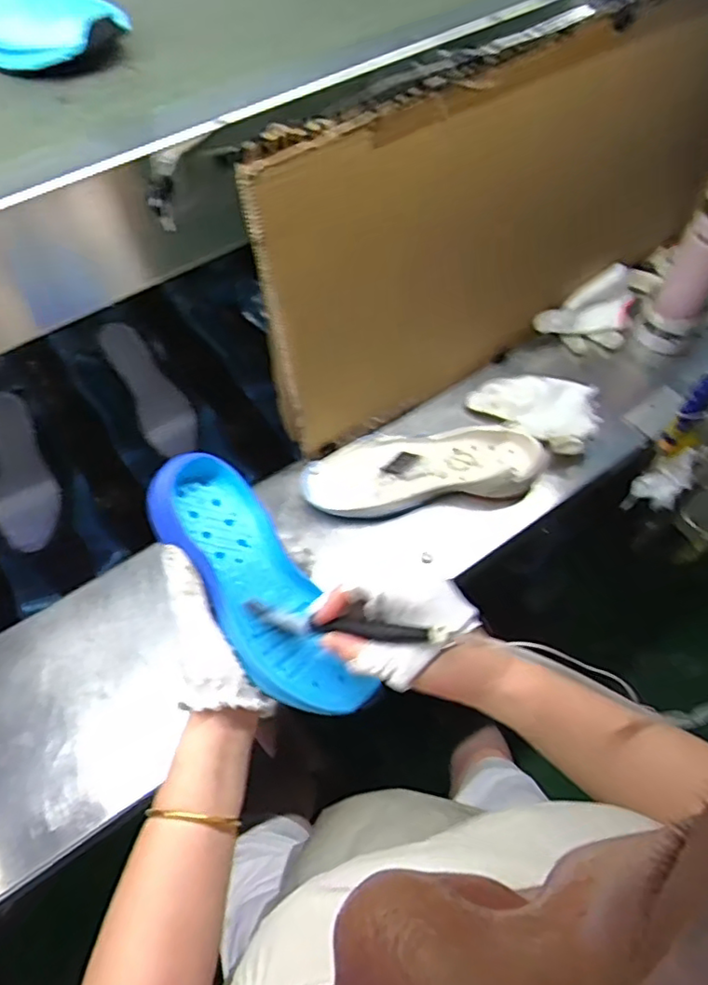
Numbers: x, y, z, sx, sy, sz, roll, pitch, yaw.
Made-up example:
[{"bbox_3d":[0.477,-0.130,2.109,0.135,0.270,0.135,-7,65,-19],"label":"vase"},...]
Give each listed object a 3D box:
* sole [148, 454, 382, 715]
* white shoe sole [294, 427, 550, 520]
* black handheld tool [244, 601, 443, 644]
[{"bbox_3d":[-0.073,0.069,0.472,0.078,0.043,0.229,-32,83,-18],"label":"sole"},{"bbox_3d":[0.083,-0.029,0.749,0.291,0.036,0.106,-7,59,-4],"label":"white shoe sole"},{"bbox_3d":[-0.016,0.092,0.431,0.151,0.018,0.015,-3,53,35],"label":"black handheld tool"}]

